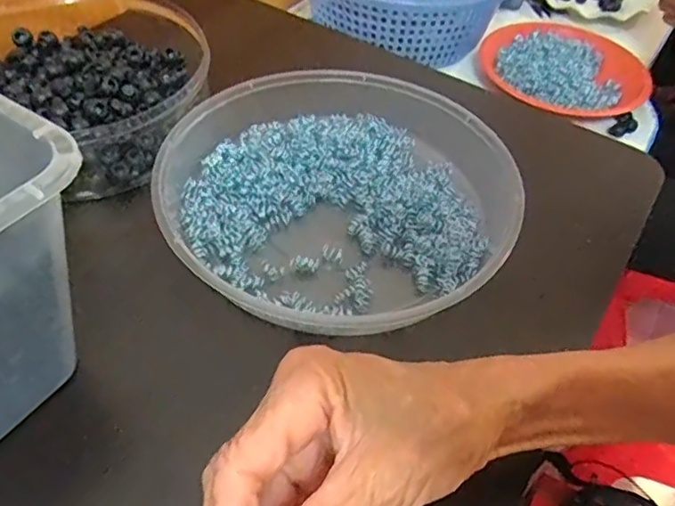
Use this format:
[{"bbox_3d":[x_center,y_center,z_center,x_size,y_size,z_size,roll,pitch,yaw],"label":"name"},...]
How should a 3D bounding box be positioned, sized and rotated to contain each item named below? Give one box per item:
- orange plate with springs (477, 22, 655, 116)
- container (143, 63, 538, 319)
[{"bbox_3d":[0.258,-0.219,0.706,0.171,0.017,0.179,-19,53,-21],"label":"orange plate with springs"},{"bbox_3d":[0.000,-0.050,0.418,0.226,0.048,0.222,3,49,-3],"label":"container"}]

